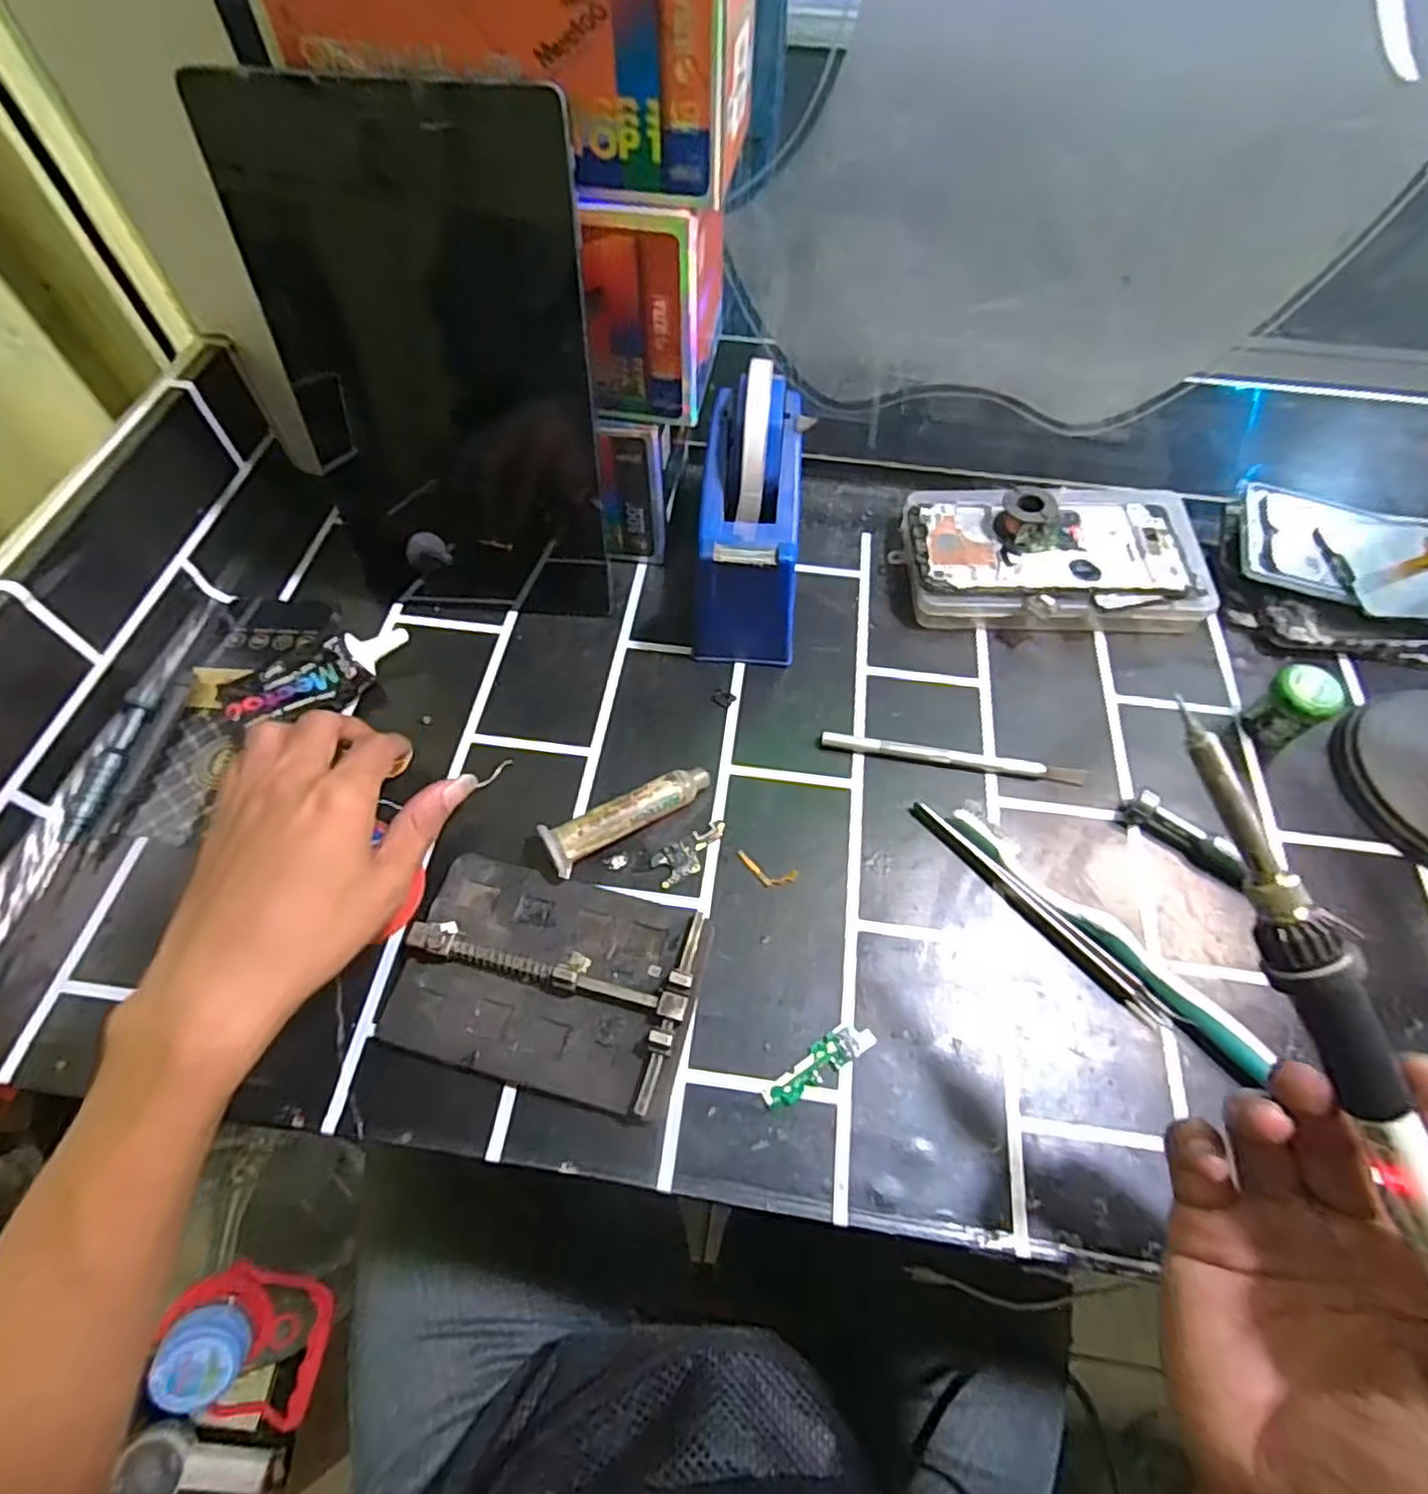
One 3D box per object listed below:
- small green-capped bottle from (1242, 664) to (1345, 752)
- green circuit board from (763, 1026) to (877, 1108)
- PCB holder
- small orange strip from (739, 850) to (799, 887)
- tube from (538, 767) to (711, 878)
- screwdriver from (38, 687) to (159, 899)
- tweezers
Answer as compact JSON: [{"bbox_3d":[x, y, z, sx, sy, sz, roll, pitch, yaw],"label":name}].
[{"bbox_3d":[0.304,-0.021,0.383,0.028,0.043,0.029,0,63,1],"label":"small green-capped bottle"},{"bbox_3d":[0.045,0.136,0.310,0.054,0.004,0.014,-28,64,-16],"label":"green circuit board"},{"bbox_3d":[-0.073,0.102,0.320,0.127,0.024,0.087,14,61,7],"label":"PCB holder"},{"bbox_3d":[0.025,0.061,0.354,0.031,0.004,0.012,18,61,10],"label":"small orange strip"},{"bbox_3d":[-0.040,0.035,0.357,0.085,0.025,0.023,-24,63,-14],"label":"tube"},{"bbox_3d":[-0.309,0.018,0.366,0.014,0.009,0.112,1,60,0],"label":"screwdriver"},{"bbox_3d":[0.152,0.076,0.342,0.010,0.010,0.143,-39,67,-20],"label":"tweezers"}]

